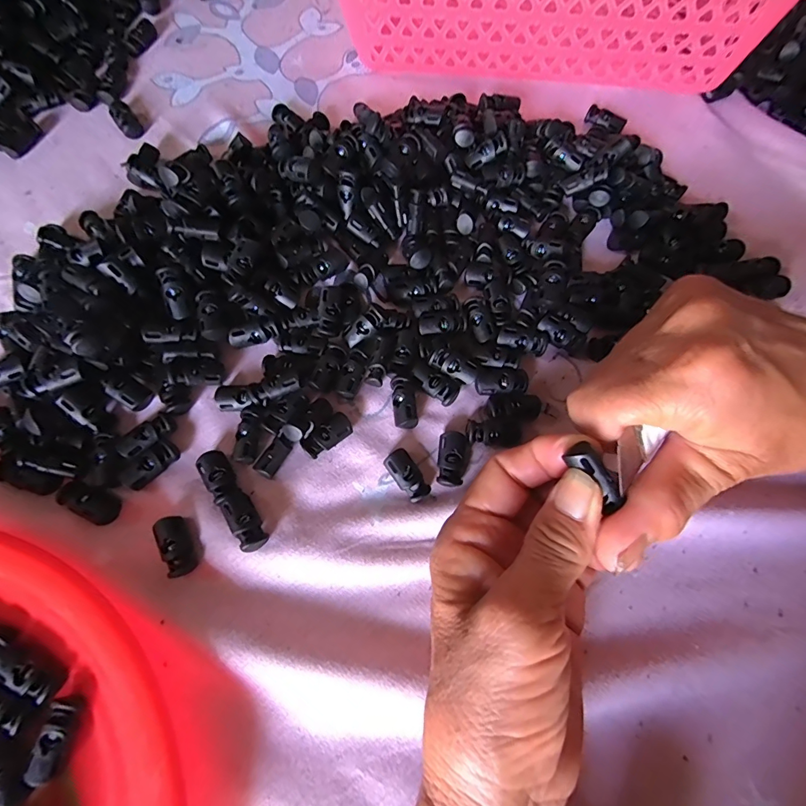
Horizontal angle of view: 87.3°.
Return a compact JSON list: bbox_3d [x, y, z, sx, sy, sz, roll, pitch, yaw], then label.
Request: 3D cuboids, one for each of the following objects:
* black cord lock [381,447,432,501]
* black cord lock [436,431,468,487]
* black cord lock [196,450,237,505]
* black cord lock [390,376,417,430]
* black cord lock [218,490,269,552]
[{"bbox_3d":[0.002,0.037,0.217,0.014,0.007,0.027,-34,76,-12],"label":"black cord lock"},{"bbox_3d":[0.025,0.029,0.221,0.014,0.007,0.027,9,72,1],"label":"black cord lock"},{"bbox_3d":[-0.093,0.036,0.213,0.014,0.008,0.026,-35,76,-12],"label":"black cord lock"},{"bbox_3d":[0.001,0.000,0.227,0.012,0.011,0.028,-6,72,-4],"label":"black cord lock"},{"bbox_3d":[-0.076,0.056,0.203,0.011,0.011,0.030,-34,76,-12],"label":"black cord lock"}]

